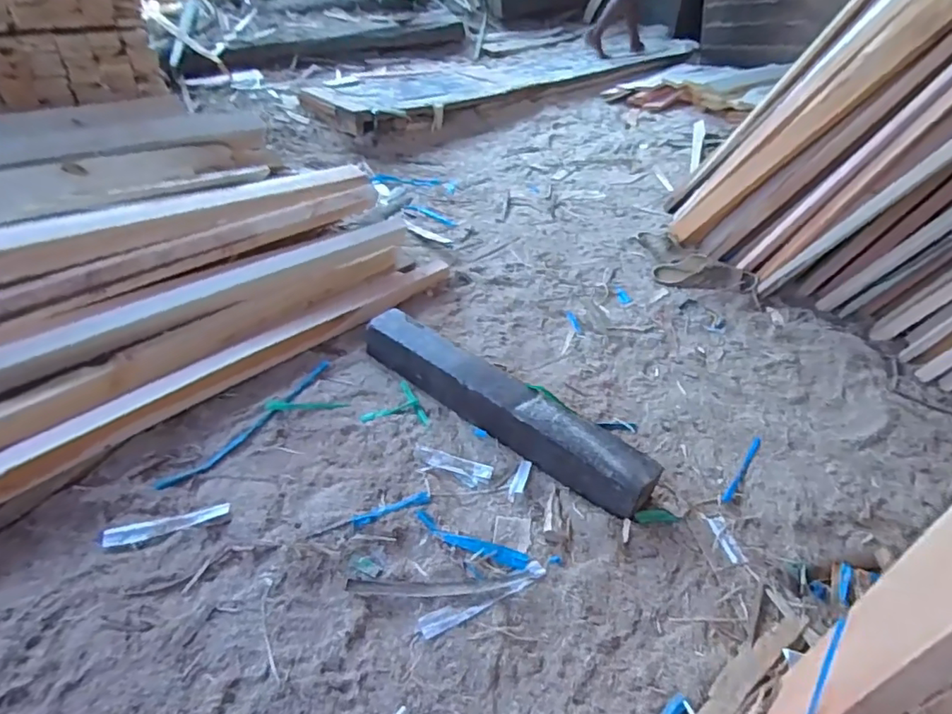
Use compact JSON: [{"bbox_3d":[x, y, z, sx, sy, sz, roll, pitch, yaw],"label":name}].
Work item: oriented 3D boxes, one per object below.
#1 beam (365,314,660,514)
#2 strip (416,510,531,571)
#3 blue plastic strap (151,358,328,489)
[{"bbox_3d":[0.042,0.081,1.133,0.682,0.094,0.116,31,45,28],"label":"beam"},{"bbox_3d":[-0.010,0.303,0.920,0.202,0.011,0.038,16,40,18],"label":"strip"},{"bbox_3d":[-0.428,0.119,1.096,0.044,0.016,0.416,20,42,23],"label":"blue plastic strap"}]

